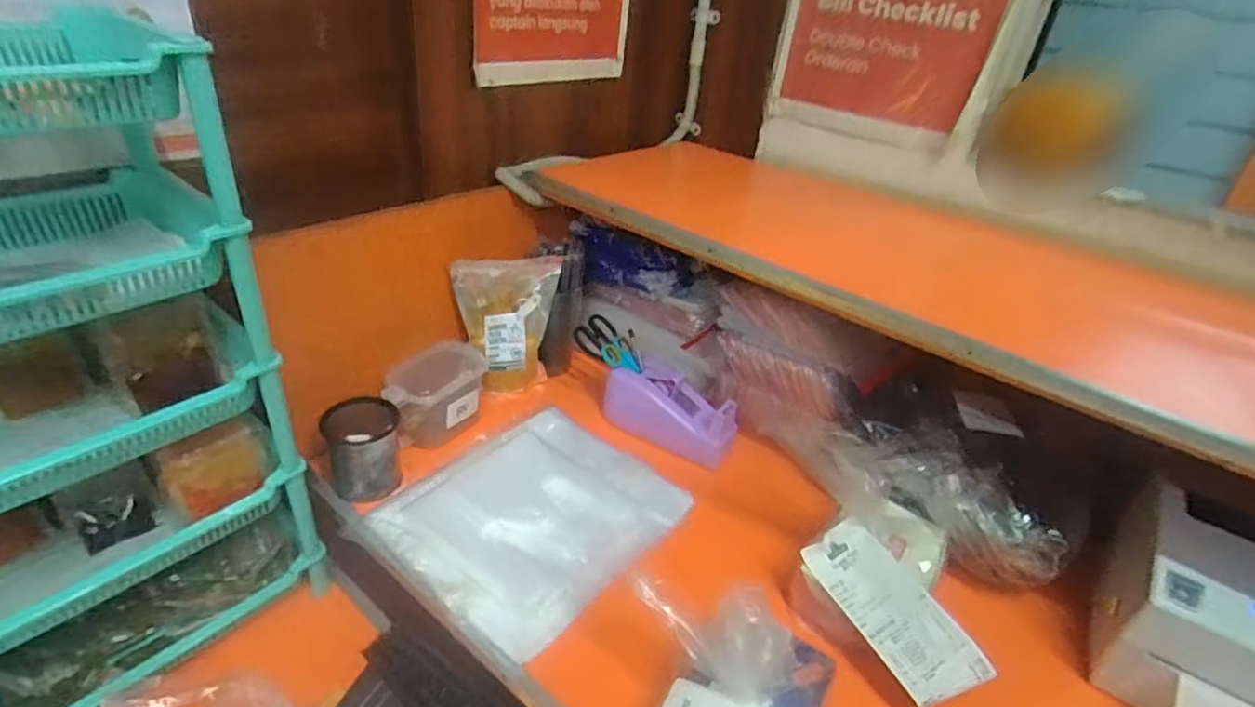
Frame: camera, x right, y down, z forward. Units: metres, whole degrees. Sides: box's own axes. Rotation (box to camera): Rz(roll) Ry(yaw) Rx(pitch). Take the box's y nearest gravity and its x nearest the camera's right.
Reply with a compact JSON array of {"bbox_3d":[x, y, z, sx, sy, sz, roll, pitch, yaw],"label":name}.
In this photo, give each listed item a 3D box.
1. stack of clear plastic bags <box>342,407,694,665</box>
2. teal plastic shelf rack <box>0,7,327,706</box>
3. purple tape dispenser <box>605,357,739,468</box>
[{"bbox_3d":[-0.118,0.193,0.767,0.261,0.033,0.317,28,37,31],"label":"stack of clear plastic bags"},{"bbox_3d":[-0.506,0.036,0.556,0.223,0.570,0.309,27,36,29],"label":"teal plastic shelf rack"},{"bbox_3d":[0.065,0.081,0.918,0.194,0.084,0.078,23,35,24],"label":"purple tape dispenser"}]

